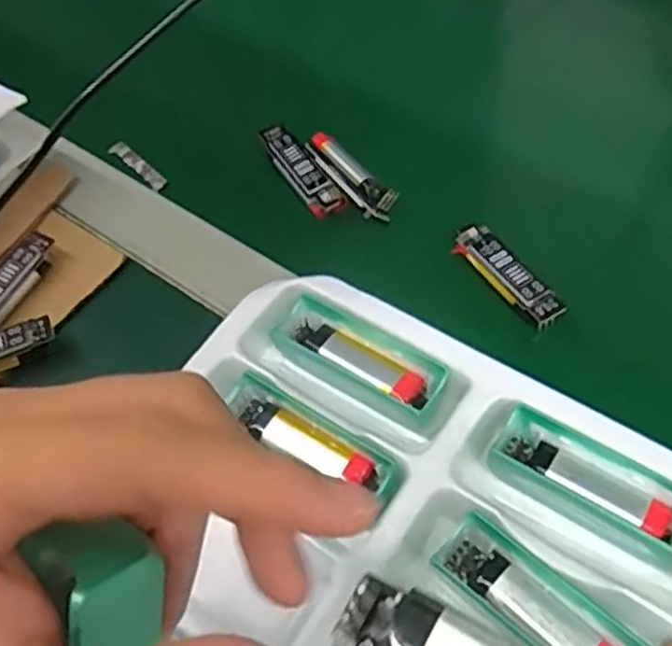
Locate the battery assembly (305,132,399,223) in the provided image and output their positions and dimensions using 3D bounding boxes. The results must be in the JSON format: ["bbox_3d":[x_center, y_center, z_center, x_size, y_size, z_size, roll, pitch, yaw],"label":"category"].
[{"bbox_3d":[0.008,-0.083,0.416,0.021,0.015,0.064,-34,61,-15],"label":"battery assembly"}]

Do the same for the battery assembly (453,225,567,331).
[{"bbox_3d":[0.084,-0.024,0.367,0.019,0.010,0.067,-27,59,-12],"label":"battery assembly"}]

